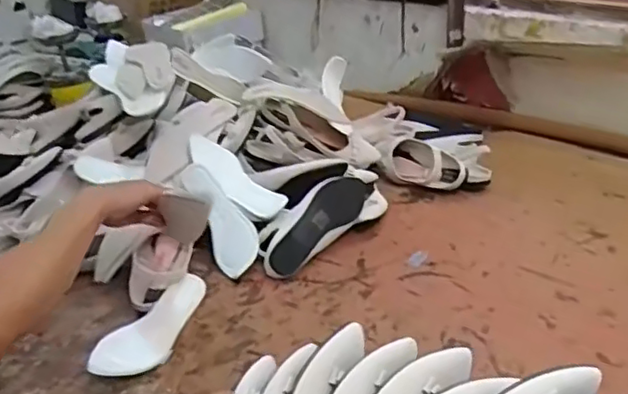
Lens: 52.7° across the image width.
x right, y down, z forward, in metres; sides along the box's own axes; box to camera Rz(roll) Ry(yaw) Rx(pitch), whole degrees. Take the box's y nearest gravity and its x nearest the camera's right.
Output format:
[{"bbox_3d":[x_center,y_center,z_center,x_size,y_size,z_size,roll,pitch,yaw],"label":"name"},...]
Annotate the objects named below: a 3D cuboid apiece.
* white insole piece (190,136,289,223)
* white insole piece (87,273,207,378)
[{"bbox_3d":[-0.141,-0.036,1.091,0.063,0.019,0.223,-41,59,-15],"label":"white insole piece"},{"bbox_3d":[-0.215,0.174,0.871,0.068,0.043,0.233,8,31,23],"label":"white insole piece"}]

